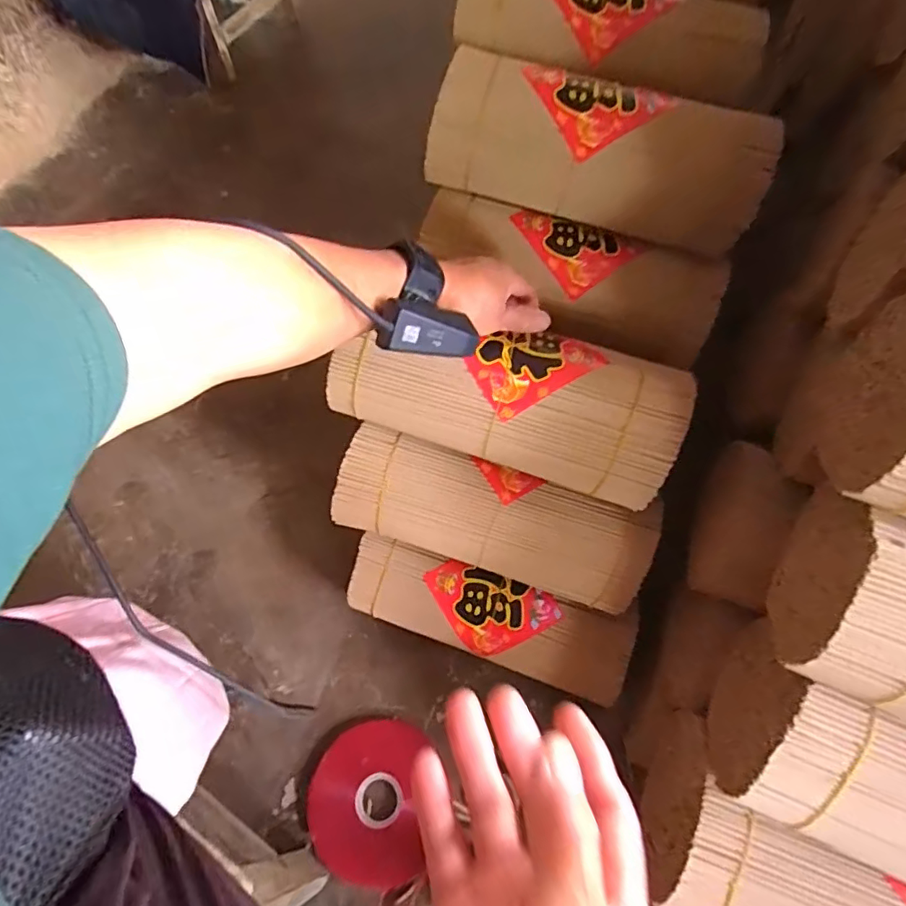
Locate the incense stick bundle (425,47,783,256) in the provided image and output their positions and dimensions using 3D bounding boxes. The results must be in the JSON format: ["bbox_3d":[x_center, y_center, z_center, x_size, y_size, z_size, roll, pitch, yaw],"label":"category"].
[{"bbox_3d":[0.142,-0.303,0.550,0.317,0.105,0.094,18,67,9],"label":"incense stick bundle"}]

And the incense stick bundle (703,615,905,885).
[{"bbox_3d":[0.377,0.262,0.391,0.332,0.100,0.132,24,68,12],"label":"incense stick bundle"}]

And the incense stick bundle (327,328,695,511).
[{"bbox_3d":[0.046,-0.042,0.516,0.315,0.092,0.120,9,65,9],"label":"incense stick bundle"}]

